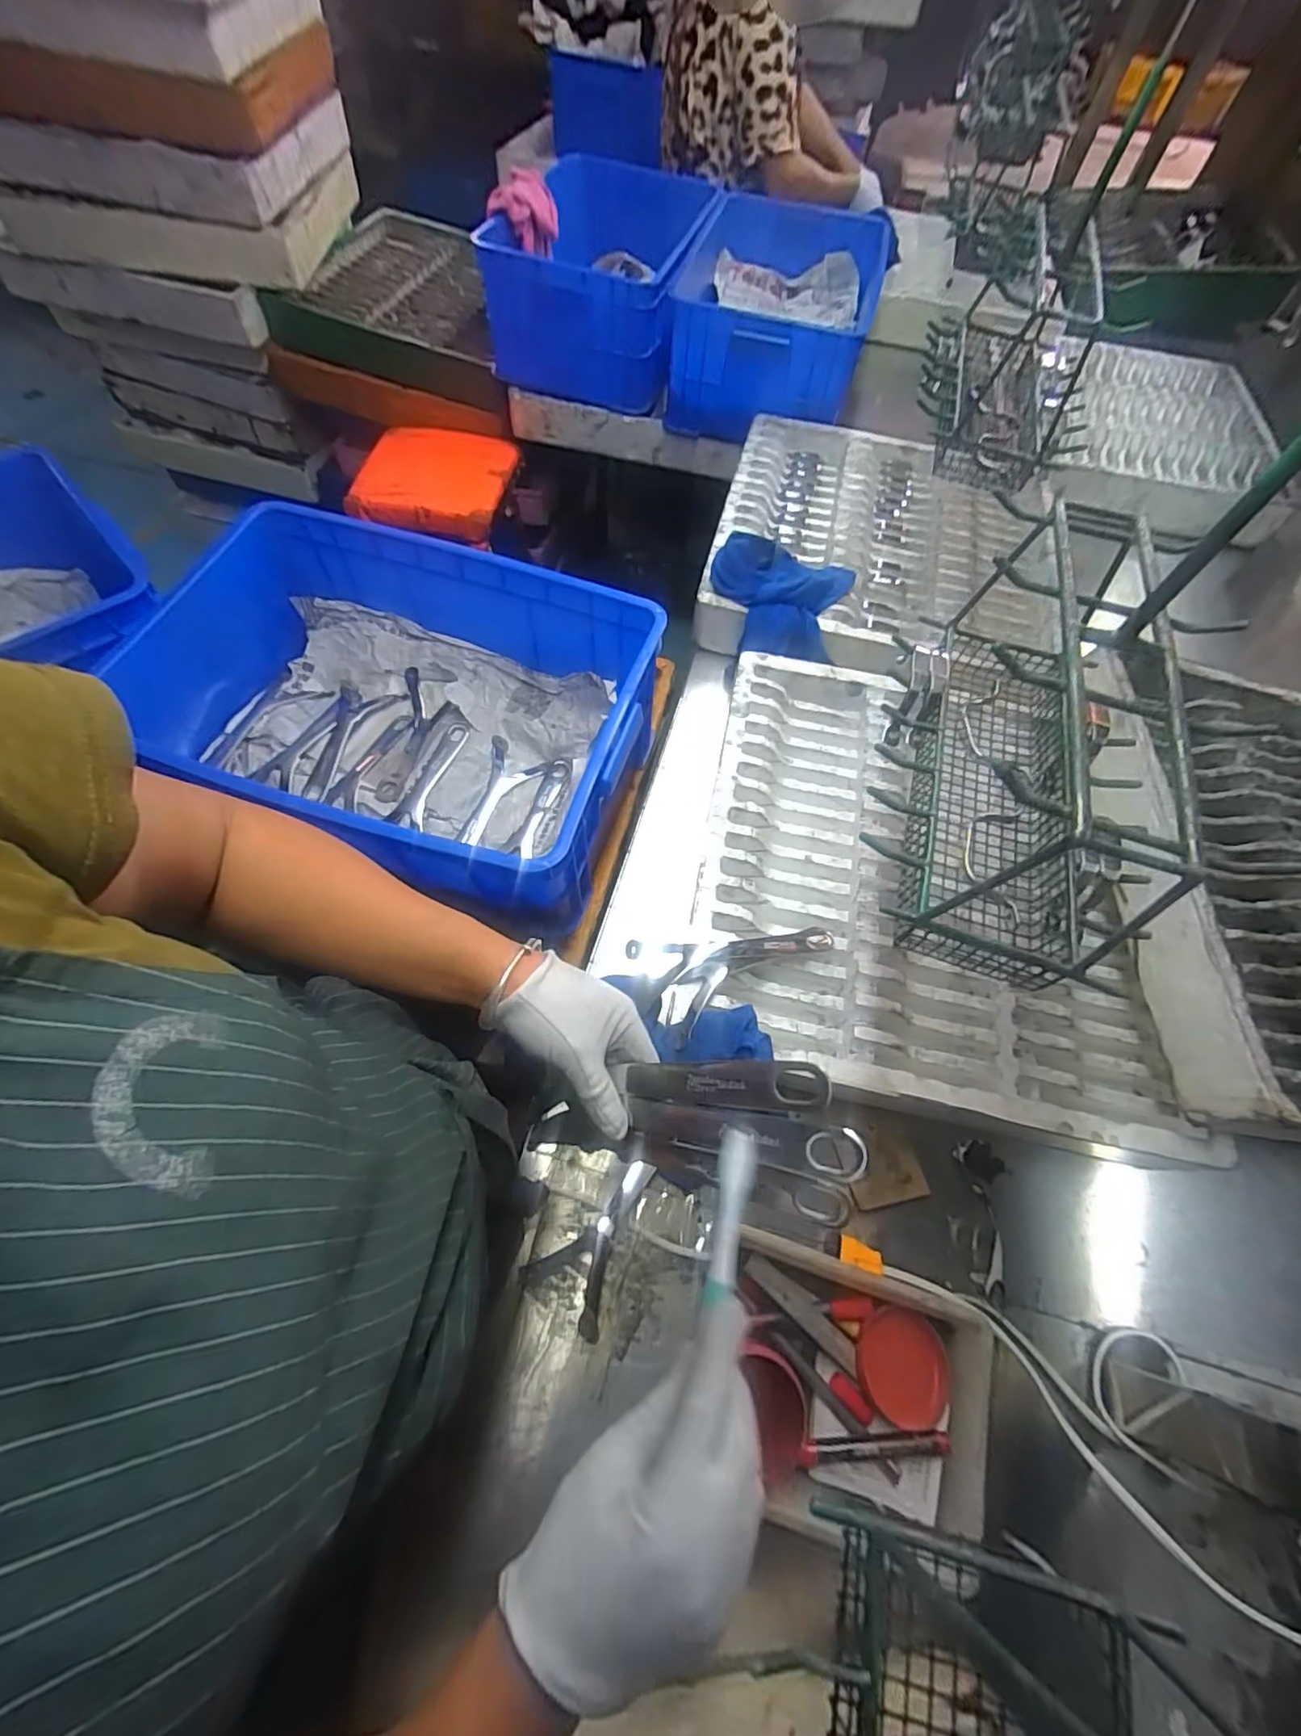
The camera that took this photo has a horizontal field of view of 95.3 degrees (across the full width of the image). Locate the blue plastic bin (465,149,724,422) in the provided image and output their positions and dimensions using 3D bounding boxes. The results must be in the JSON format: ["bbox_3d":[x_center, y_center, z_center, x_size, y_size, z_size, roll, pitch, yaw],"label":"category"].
[{"bbox_3d":[-0.090,-1.236,1.248,0.369,0.200,0.496,17,65,5],"label":"blue plastic bin"}]

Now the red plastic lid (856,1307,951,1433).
[{"bbox_3d":[0.222,0.436,0.519,0.077,0.011,0.081,2,46,5],"label":"red plastic lid"}]

